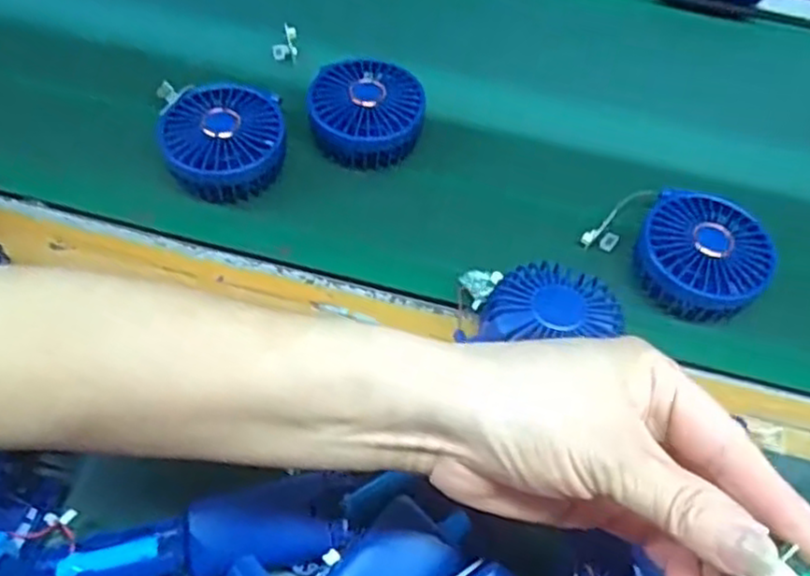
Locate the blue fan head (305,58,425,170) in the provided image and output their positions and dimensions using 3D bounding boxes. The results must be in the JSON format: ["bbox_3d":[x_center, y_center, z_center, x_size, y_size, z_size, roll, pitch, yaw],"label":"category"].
[{"bbox_3d":[-0.029,-0.132,0.553,0.082,0.040,0.074,3,58,-3],"label":"blue fan head"}]

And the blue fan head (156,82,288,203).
[{"bbox_3d":[-0.130,-0.108,0.533,0.084,0.035,0.095,-2,58,-5],"label":"blue fan head"}]

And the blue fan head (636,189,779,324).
[{"bbox_3d":[0.205,-0.024,0.503,0.084,0.033,0.088,2,58,-3],"label":"blue fan head"}]

